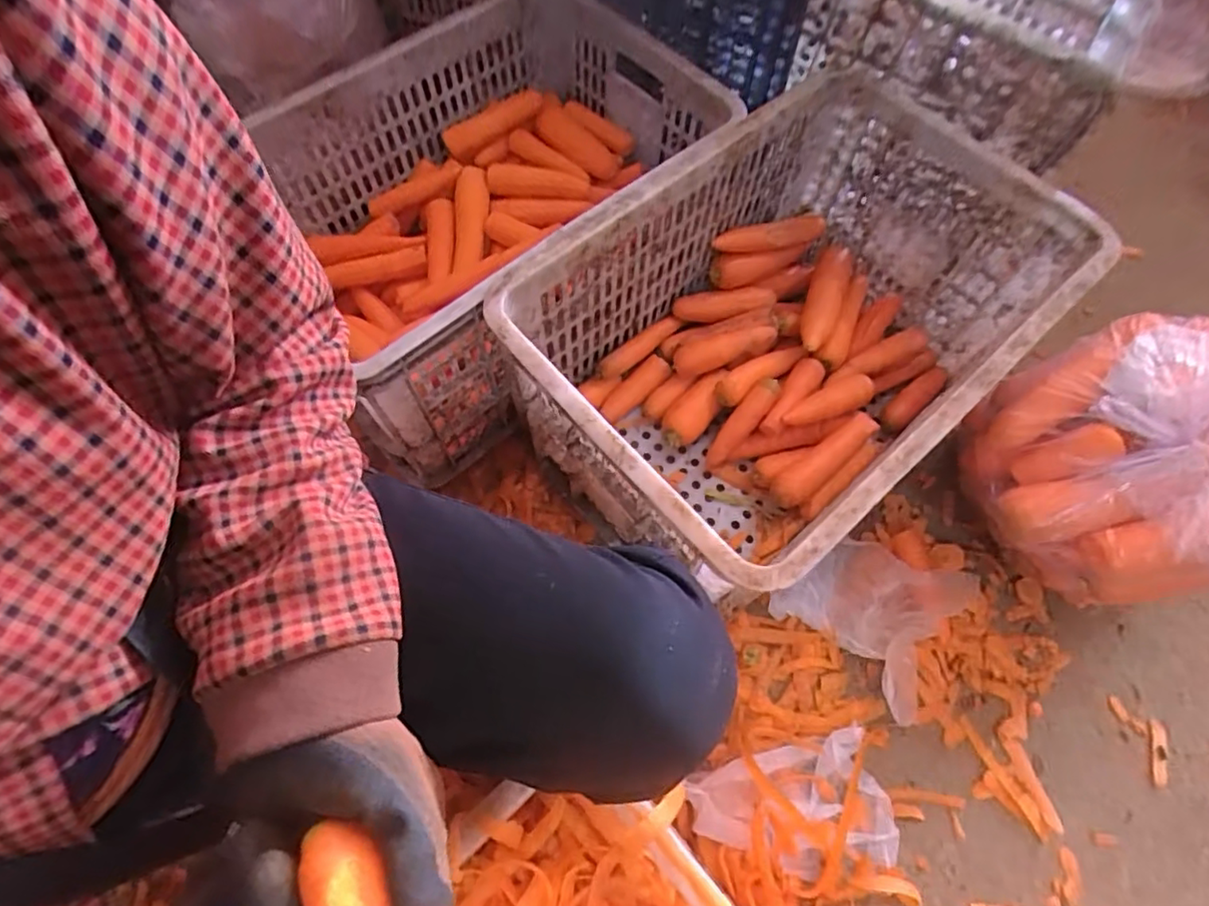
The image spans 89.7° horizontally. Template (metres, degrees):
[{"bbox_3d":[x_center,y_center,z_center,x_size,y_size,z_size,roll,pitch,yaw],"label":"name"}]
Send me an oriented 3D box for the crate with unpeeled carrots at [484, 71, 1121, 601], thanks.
[{"bbox_3d":[0.203,-0.121,0.680,0.552,0.282,0.356,-38,72,-16],"label":"crate with unpeeled carrots"}]

